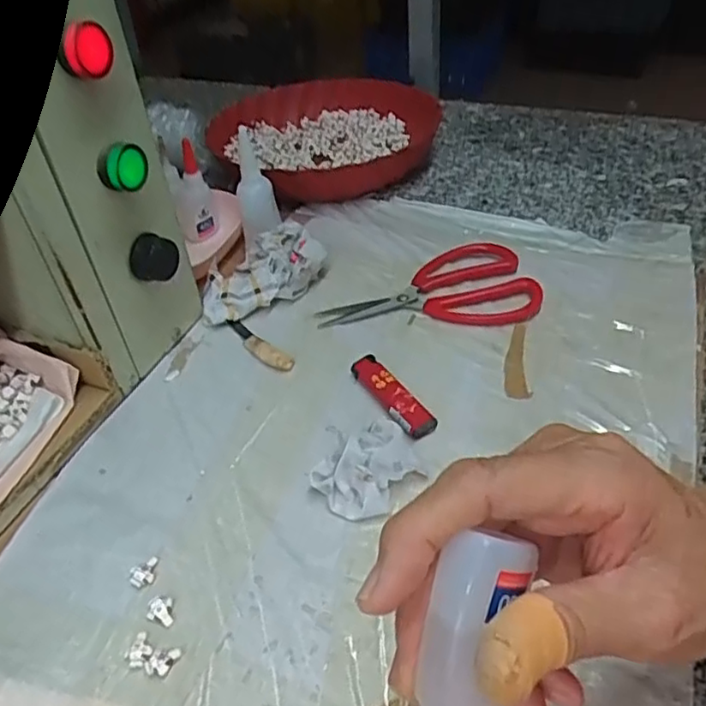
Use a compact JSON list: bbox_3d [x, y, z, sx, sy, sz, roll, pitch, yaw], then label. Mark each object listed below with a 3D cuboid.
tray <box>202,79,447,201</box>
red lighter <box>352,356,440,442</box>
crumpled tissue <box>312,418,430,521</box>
[{"bbox_3d":[-0.031,-0.233,0.688,0.218,0.045,0.231,24,50,31],"label":"tray"},{"bbox_3d":[0.025,0.026,0.410,0.021,0.009,0.075,-26,44,-20],"label":"red lighter"},{"bbox_3d":[0.009,0.063,0.371,0.060,0.026,0.062,1,42,10],"label":"crumpled tissue"}]

